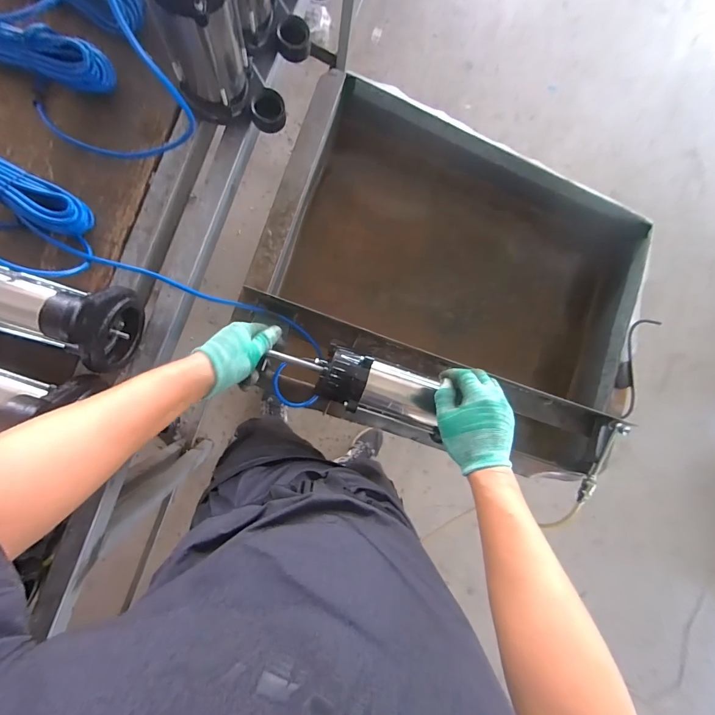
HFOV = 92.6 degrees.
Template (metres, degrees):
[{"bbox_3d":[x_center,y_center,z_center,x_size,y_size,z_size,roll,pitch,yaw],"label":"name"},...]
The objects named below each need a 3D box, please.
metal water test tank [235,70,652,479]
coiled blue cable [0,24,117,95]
[{"bbox_3d":[0.184,-0.134,0.757,0.748,0.268,0.565,19,85,-9],"label":"metal water test tank"},{"bbox_3d":[-0.529,-0.460,0.479,0.340,0.052,0.064,18,86,-9],"label":"coiled blue cable"}]

